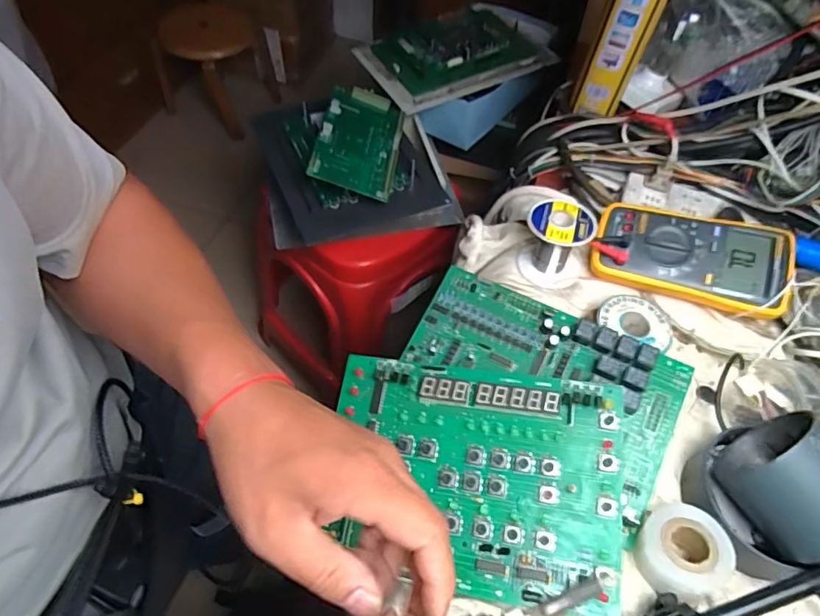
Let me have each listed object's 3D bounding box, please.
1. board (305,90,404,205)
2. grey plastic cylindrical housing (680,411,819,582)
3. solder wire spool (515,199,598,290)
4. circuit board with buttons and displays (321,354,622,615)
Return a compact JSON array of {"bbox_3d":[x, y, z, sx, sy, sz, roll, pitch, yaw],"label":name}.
[{"bbox_3d":[-0.075,-0.252,0.788,0.118,0.014,0.198,17,62,-12],"label":"board"},{"bbox_3d":[0.270,0.129,0.379,0.078,0.111,0.100,-16,59,-15],"label":"grey plastic cylindrical housing"},{"bbox_3d":[0.145,-0.064,0.526,0.064,0.067,0.058,13,56,5],"label":"solder wire spool"},{"bbox_3d":[0.043,0.122,0.390,0.212,0.011,0.156,6,68,13],"label":"circuit board with buttons and displays"}]

